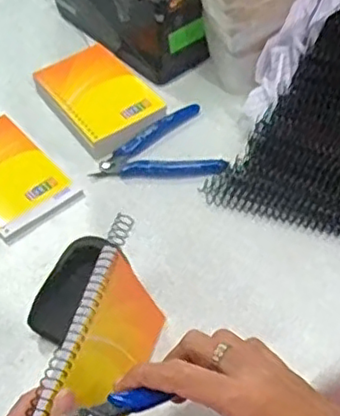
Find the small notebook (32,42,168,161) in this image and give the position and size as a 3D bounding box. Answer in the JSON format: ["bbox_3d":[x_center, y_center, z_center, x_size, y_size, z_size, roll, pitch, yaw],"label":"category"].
[{"bbox_3d":[-0.069,-0.110,0.639,0.086,0.024,0.133,-32,53,-18],"label":"small notebook"}]

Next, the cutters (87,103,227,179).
[{"bbox_3d":[-0.007,-0.064,0.603,0.114,0.010,0.092,-1,50,7],"label":"cutters"}]

